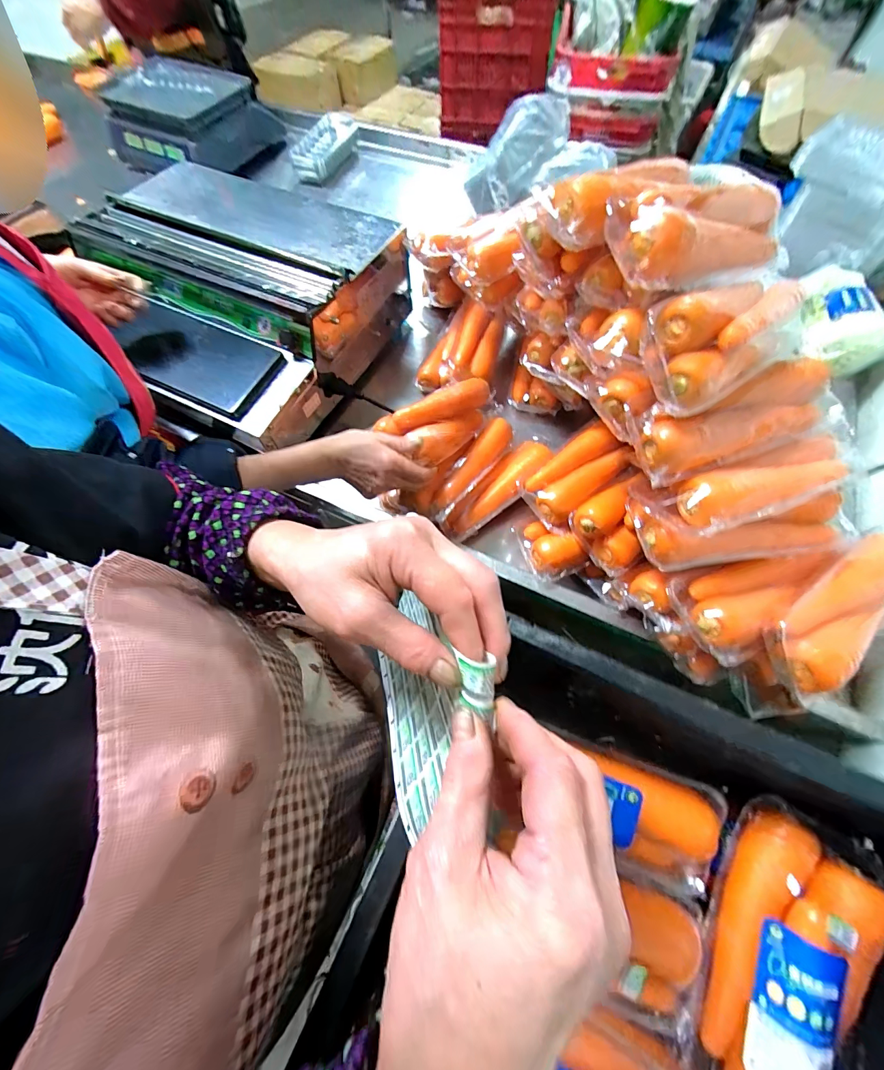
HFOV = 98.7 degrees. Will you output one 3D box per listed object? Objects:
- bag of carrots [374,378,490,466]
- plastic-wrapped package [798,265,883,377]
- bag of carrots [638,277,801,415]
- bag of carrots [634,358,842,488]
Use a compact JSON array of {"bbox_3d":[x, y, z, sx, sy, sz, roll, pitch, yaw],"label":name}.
[{"bbox_3d":[0.008,-0.160,0.521,0.078,0.055,0.192,37,51,16],"label":"bag of carrots"},{"bbox_3d":[0.682,-0.364,0.655,0.089,0.073,0.165,0,66,0],"label":"plastic-wrapped package"},{"bbox_3d":[0.266,-0.189,0.352,0.179,0.062,0.089,-28,68,-12],"label":"bag of carrots"},{"bbox_3d":[0.298,-0.119,0.378,0.222,0.047,0.081,-17,67,-7],"label":"bag of carrots"}]

